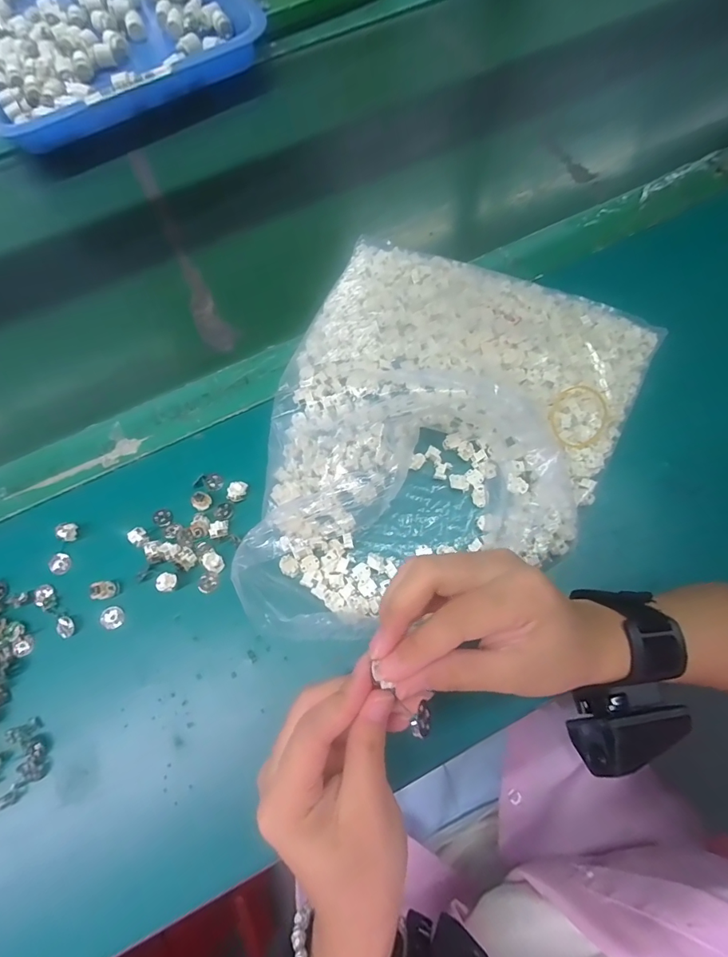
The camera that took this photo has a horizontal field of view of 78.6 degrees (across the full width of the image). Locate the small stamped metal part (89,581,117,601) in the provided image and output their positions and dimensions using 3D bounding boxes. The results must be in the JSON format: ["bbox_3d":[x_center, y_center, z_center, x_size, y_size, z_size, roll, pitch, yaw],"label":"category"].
[{"bbox_3d":[-0.195,0.084,0.334,0.015,0.013,0.013,0,70,0],"label":"small stamped metal part"}]

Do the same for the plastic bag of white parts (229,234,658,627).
[{"bbox_3d":[0.053,-0.033,0.354,0.261,0.042,0.335,22,72,8],"label":"plastic bag of white parts"}]

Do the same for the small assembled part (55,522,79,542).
[{"bbox_3d":[-0.235,0.042,0.351,0.013,0.013,0.014,0,70,0],"label":"small assembled part"}]

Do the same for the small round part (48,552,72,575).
[{"bbox_3d":[-0.239,0.067,0.349,0.016,0.004,0.016,0,70,0],"label":"small round part"}]

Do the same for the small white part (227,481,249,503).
[{"bbox_3d":[-0.101,0.011,0.356,0.012,0.012,0.017,18,72,7],"label":"small white part"}]

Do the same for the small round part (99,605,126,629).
[{"bbox_3d":[-0.188,0.104,0.332,0.018,0.004,0.016,-3,70,-1],"label":"small round part"}]

